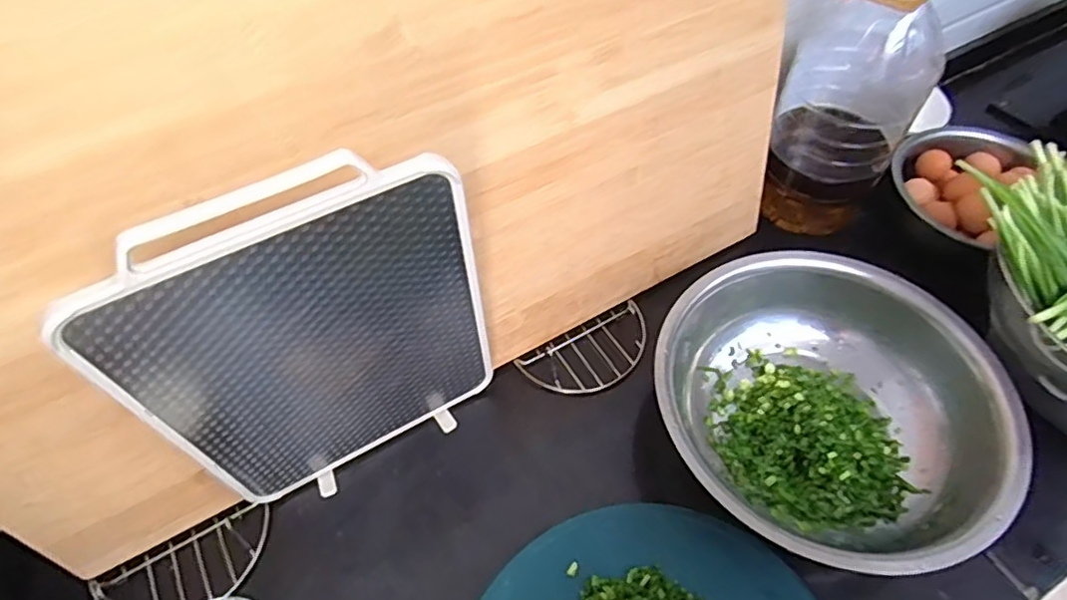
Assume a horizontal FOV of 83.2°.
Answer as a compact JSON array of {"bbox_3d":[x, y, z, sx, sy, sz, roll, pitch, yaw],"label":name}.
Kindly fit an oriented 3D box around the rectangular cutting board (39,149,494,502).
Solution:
[{"bbox_3d":[-0.175,0.049,0.529,0.282,0.384,0.015,-27,57,-16],"label":"rectangular cutting board"}]

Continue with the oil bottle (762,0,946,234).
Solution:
[{"bbox_3d":[0.387,-0.243,0.741,0.155,0.331,0.116,25,59,19],"label":"oil bottle"}]

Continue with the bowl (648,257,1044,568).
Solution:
[{"bbox_3d":[0.300,0.115,0.639,0.328,0.108,0.315,-1,54,2],"label":"bowl"}]

